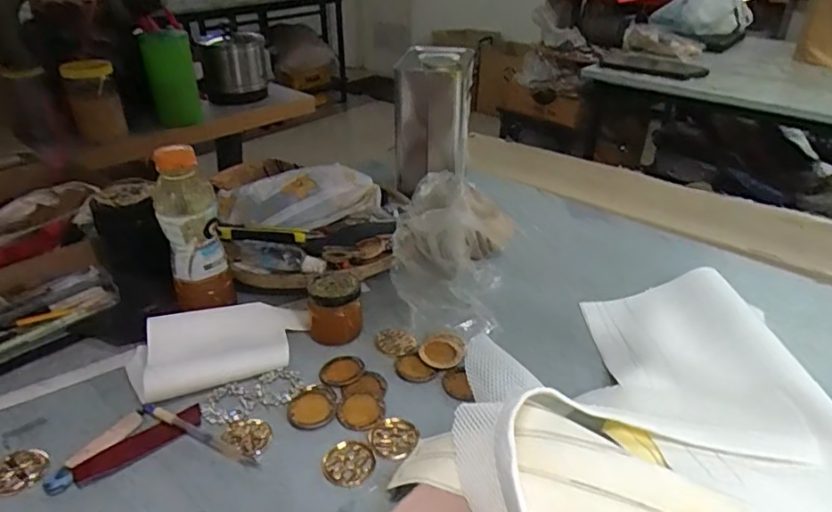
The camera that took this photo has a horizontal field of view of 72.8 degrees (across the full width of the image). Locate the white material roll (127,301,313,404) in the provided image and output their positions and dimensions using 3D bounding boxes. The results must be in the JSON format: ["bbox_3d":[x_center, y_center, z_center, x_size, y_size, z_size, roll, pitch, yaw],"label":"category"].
[{"bbox_3d":[-0.210,0.091,0.617,0.189,0.027,0.107,-16,35,-23],"label":"white material roll"}]

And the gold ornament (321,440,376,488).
[{"bbox_3d":[-0.061,0.184,0.506,0.046,0.005,0.044,-13,35,-20],"label":"gold ornament"}]

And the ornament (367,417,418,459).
[{"bbox_3d":[-0.020,0.170,0.530,0.045,0.005,0.044,0,34,0],"label":"ornament"}]

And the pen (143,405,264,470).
[{"bbox_3d":[-0.203,0.166,0.529,0.140,0.006,0.011,16,34,23],"label":"pen"}]

